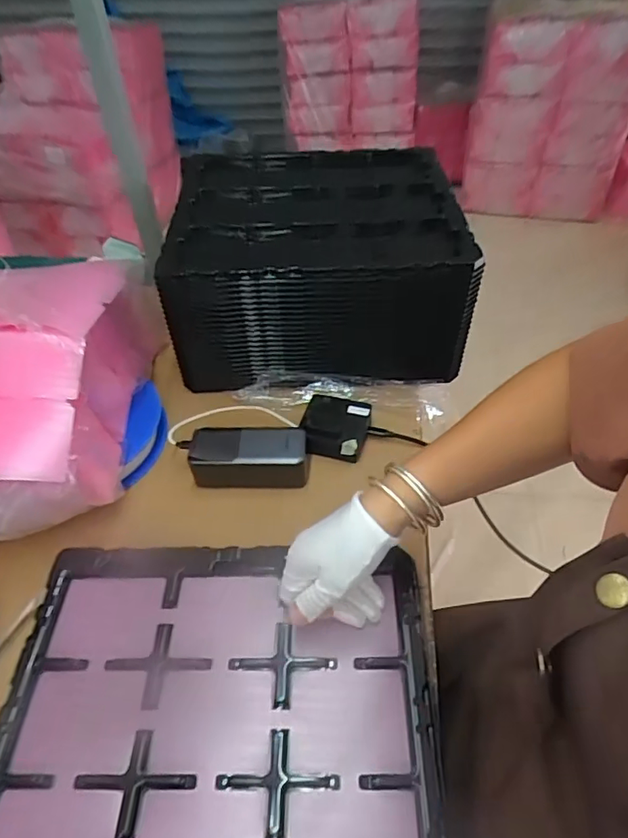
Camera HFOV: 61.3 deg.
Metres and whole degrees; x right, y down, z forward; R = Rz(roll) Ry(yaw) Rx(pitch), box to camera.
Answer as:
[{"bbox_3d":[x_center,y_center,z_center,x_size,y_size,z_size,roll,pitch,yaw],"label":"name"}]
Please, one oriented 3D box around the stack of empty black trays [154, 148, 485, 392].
[{"bbox_3d":[0.005,-0.238,0.771,0.372,0.170,0.364,-1,47,1],"label":"stack of empty black trays"}]

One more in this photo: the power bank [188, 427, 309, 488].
[{"bbox_3d":[-0.073,0.043,0.612,0.128,0.049,0.056,1,47,3],"label":"power bank"}]

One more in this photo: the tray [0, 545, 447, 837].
[{"bbox_3d":[-0.078,0.265,0.384,0.329,0.015,0.363,0,47,2],"label":"tray"}]

